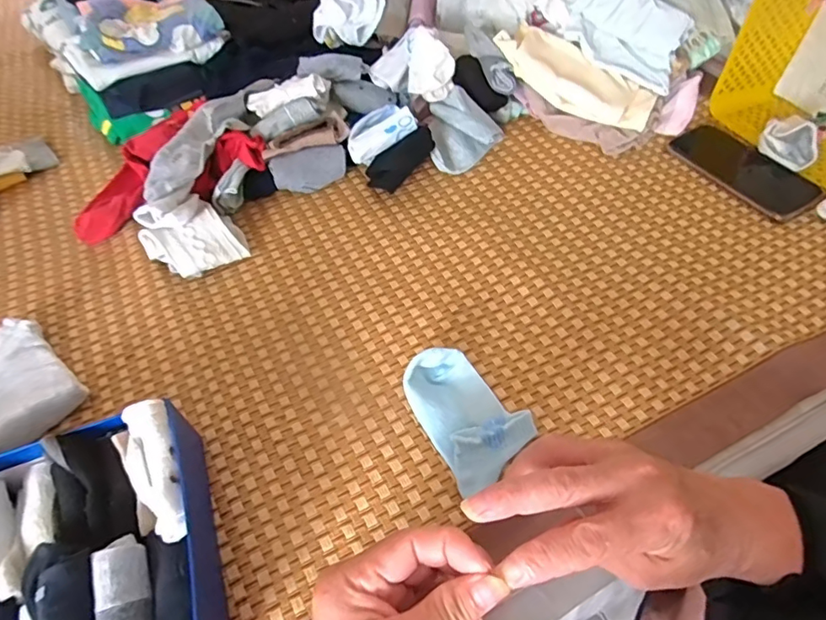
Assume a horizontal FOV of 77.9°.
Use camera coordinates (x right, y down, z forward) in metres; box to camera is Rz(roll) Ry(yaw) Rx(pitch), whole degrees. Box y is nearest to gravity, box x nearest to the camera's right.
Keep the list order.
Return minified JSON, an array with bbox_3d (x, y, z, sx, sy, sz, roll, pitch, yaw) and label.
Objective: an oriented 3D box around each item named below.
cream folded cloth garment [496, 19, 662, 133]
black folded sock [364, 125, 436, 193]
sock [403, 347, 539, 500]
[{"bbox_3d":[0.211,-0.302,0.666,0.209,0.043,0.071,33,62,6],"label":"cream folded cloth garment"},{"bbox_3d":[-0.018,-0.184,0.622,0.097,0.025,0.050,-44,62,-10],"label":"black folded sock"},{"bbox_3d":[0.046,0.084,0.430,0.078,0.029,0.115,-26,56,-14],"label":"sock"}]

